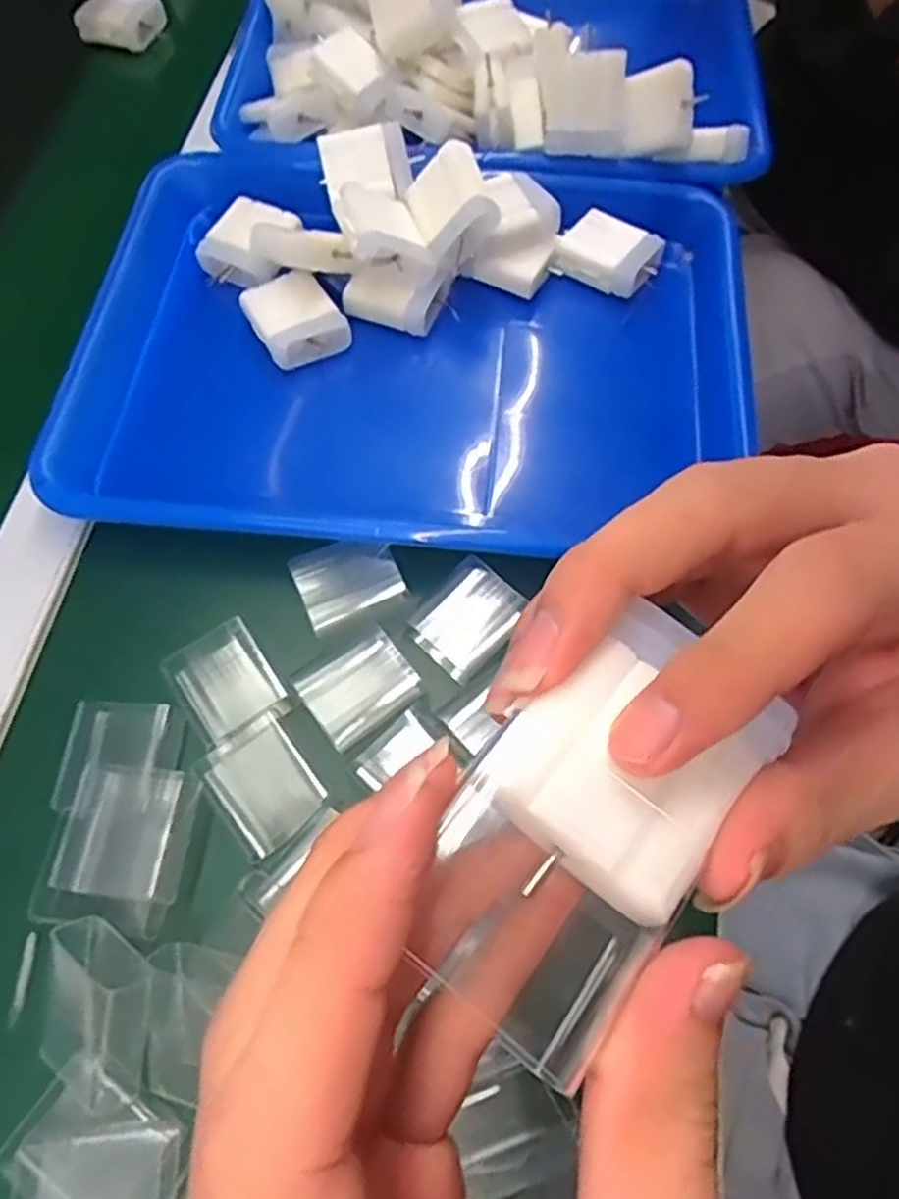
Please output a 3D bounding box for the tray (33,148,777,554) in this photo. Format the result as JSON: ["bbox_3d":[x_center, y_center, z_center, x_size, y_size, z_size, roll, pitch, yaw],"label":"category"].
[{"bbox_3d":[-0.014,-0.132,0.410,0.333,0.049,0.252,3,64,3],"label":"tray"}]

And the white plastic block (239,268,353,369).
[{"bbox_3d":[-0.083,-0.150,0.409,0.043,0.023,0.051,-29,67,-13],"label":"white plastic block"}]

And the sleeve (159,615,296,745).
[{"bbox_3d":[-0.093,0.035,0.324,0.037,0.010,0.045,-33,68,-14],"label":"sleeve"}]

